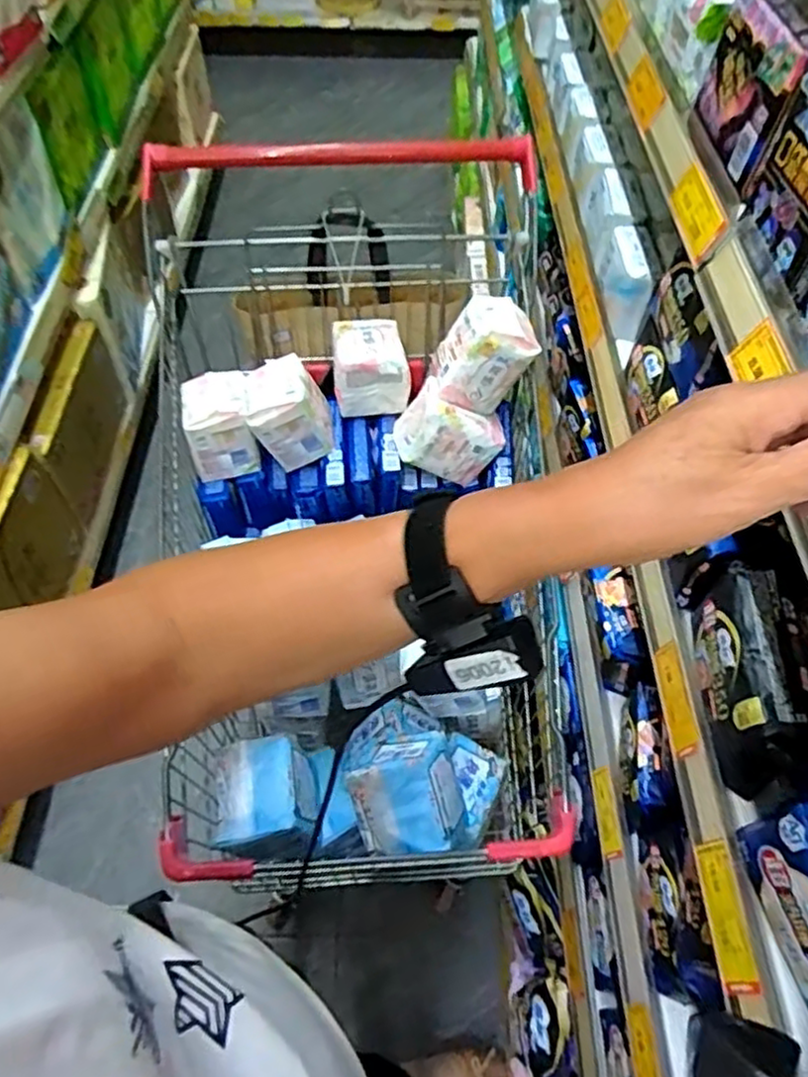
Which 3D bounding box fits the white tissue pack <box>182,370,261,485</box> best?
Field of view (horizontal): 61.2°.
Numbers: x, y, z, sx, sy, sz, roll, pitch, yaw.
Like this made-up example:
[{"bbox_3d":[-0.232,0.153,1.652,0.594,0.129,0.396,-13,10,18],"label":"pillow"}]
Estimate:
[{"bbox_3d":[-0.259,-0.163,0.972,0.092,0.106,0.110,-8,57,-7],"label":"white tissue pack"}]

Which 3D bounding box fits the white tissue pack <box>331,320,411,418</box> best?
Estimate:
[{"bbox_3d":[-0.051,-0.250,0.990,0.106,0.077,0.115,-5,57,-5],"label":"white tissue pack"}]

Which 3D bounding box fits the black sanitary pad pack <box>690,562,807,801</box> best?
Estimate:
[{"bbox_3d":[0.261,0.108,0.527,0.048,0.092,0.151,3,56,0],"label":"black sanitary pad pack"}]

